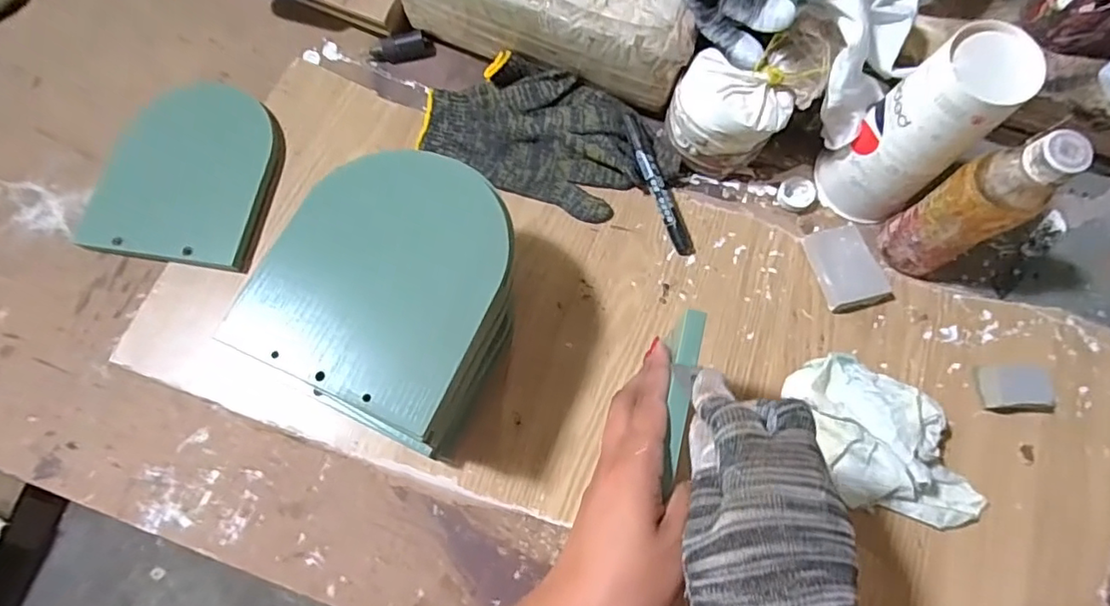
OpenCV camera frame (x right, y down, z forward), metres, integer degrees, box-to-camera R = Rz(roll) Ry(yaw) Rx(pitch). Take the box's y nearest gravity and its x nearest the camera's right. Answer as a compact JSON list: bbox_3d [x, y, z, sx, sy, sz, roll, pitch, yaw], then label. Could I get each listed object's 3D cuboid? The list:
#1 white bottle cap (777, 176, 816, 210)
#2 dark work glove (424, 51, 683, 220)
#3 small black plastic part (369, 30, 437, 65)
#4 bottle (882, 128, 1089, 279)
[{"bbox_3d":[0.215,-0.098,0.521,0.029,0.007,0.030,0,77,0],"label":"white bottle cap"},{"bbox_3d":[-0.006,-0.147,0.521,0.222,0.028,0.111,19,78,4],"label":"dark work glove"},{"bbox_3d":[-0.143,-0.239,0.553,0.058,0.015,0.021,-15,77,-3],"label":"small black plastic part"},{"bbox_3d":[0.308,-0.067,0.432,0.050,0.158,0.050,-1,77,0],"label":"bottle"}]

